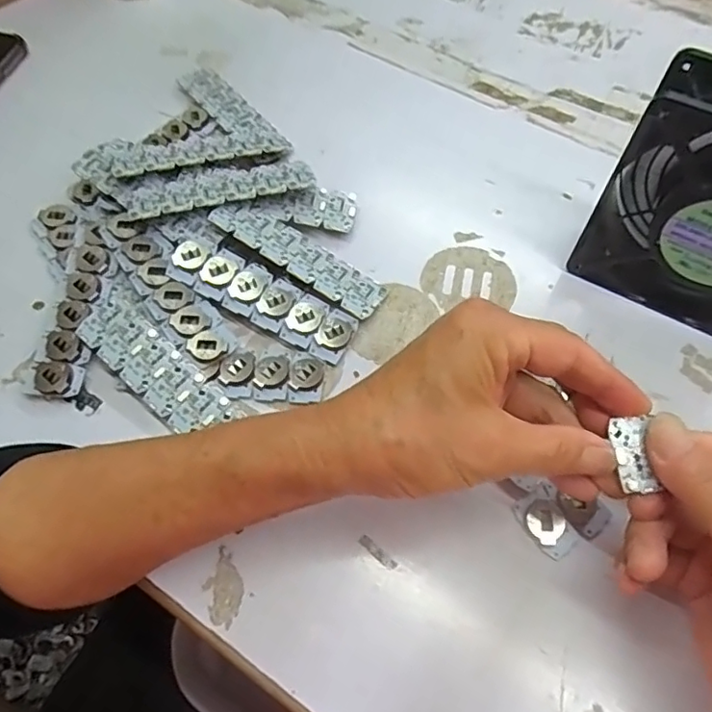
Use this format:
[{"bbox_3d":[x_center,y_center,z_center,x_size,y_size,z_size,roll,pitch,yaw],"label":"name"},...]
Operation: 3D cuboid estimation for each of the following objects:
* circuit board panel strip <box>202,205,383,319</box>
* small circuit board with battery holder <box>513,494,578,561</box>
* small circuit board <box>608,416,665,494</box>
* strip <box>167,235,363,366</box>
[{"bbox_3d":[-0.032,-0.058,0.331,0.106,0.004,0.029,34,54,7],"label":"circuit board panel strip"},{"bbox_3d":[0.088,0.078,0.268,0.018,0.005,0.029,-31,65,-16],"label":"small circuit board with battery holder"},{"bbox_3d":[0.109,0.039,0.227,0.015,0.004,0.028,-4,75,-2],"label":"small circuit board"},{"bbox_3d":[-0.052,-0.033,0.318,0.108,0.005,0.030,28,73,7],"label":"strip"}]

